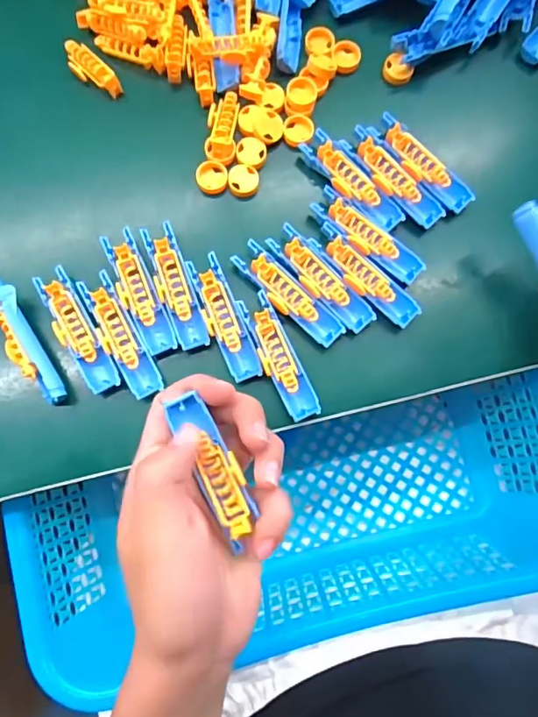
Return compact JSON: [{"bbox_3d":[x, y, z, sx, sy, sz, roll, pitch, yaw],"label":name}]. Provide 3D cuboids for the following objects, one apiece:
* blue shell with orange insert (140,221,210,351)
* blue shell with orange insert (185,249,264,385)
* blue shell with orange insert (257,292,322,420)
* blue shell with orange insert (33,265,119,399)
[{"bbox_3d":[-0.055,-0.042,0.289,0.019,0.010,0.075,-19,80,-5],"label":"blue shell with orange insert"},{"bbox_3d":[-0.027,-0.023,0.285,0.020,0.011,0.075,-21,80,-5],"label":"blue shell with orange insert"},{"bbox_3d":[0.005,-0.001,0.281,0.019,0.009,0.074,-24,80,-5],"label":"blue shell with orange insert"},{"bbox_3d":[-0.110,-0.015,0.281,0.019,0.011,0.074,-28,81,-6],"label":"blue shell with orange insert"}]

